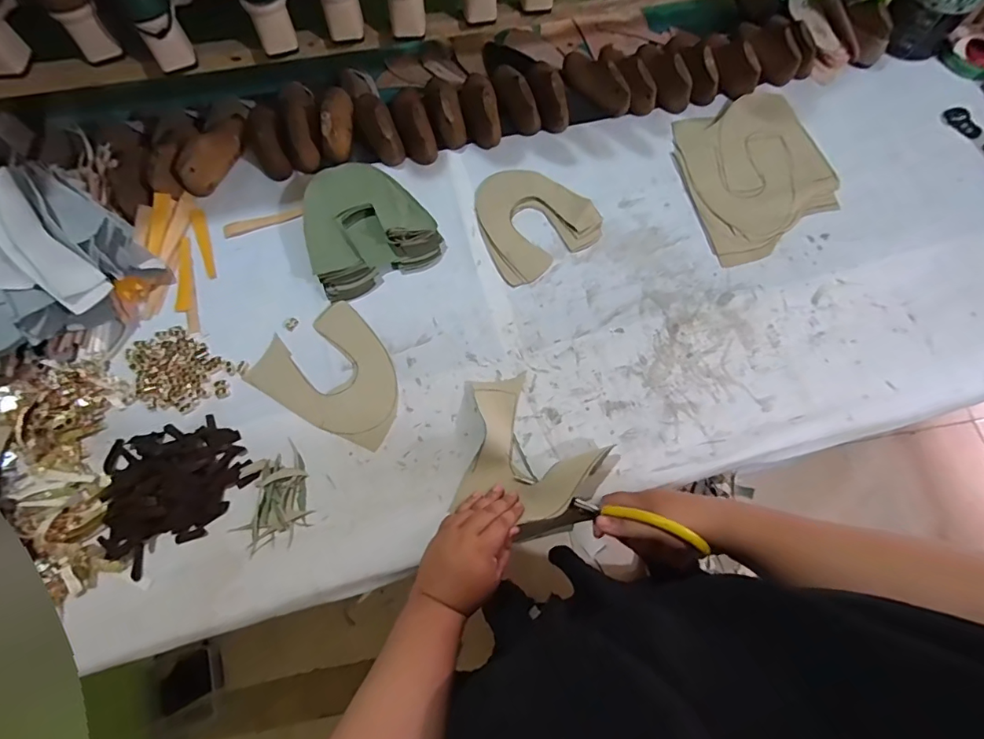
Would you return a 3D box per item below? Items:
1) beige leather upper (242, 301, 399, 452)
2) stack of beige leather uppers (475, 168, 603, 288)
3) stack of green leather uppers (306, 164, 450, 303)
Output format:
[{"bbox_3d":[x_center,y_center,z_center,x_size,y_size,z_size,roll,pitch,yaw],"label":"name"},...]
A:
[{"bbox_3d":[-0.194,-0.001,0.614,0.193,0.004,0.148,30,74,9],"label":"beige leather upper"},{"bbox_3d":[0.055,-0.224,0.691,0.165,0.007,0.173,-31,74,-10],"label":"stack of beige leather uppers"},{"bbox_3d":[-0.174,-0.201,0.660,0.169,0.047,0.169,-25,73,-8],"label":"stack of green leather uppers"}]

